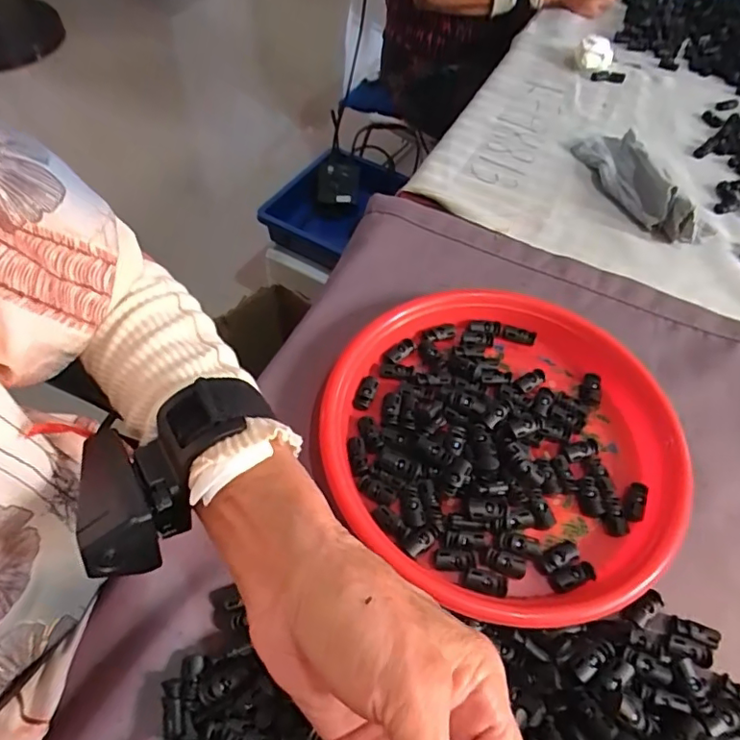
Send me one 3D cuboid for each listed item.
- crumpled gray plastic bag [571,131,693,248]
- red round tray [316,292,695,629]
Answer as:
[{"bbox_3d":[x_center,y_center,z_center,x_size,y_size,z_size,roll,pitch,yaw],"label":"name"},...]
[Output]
[{"bbox_3d":[0.288,-0.208,0.580,0.067,0.042,0.182,-9,57,-10],"label":"crumpled gray plastic bag"},{"bbox_3d":[0.101,0.045,0.396,0.243,0.032,0.242,2,55,-3],"label":"red round tray"}]

